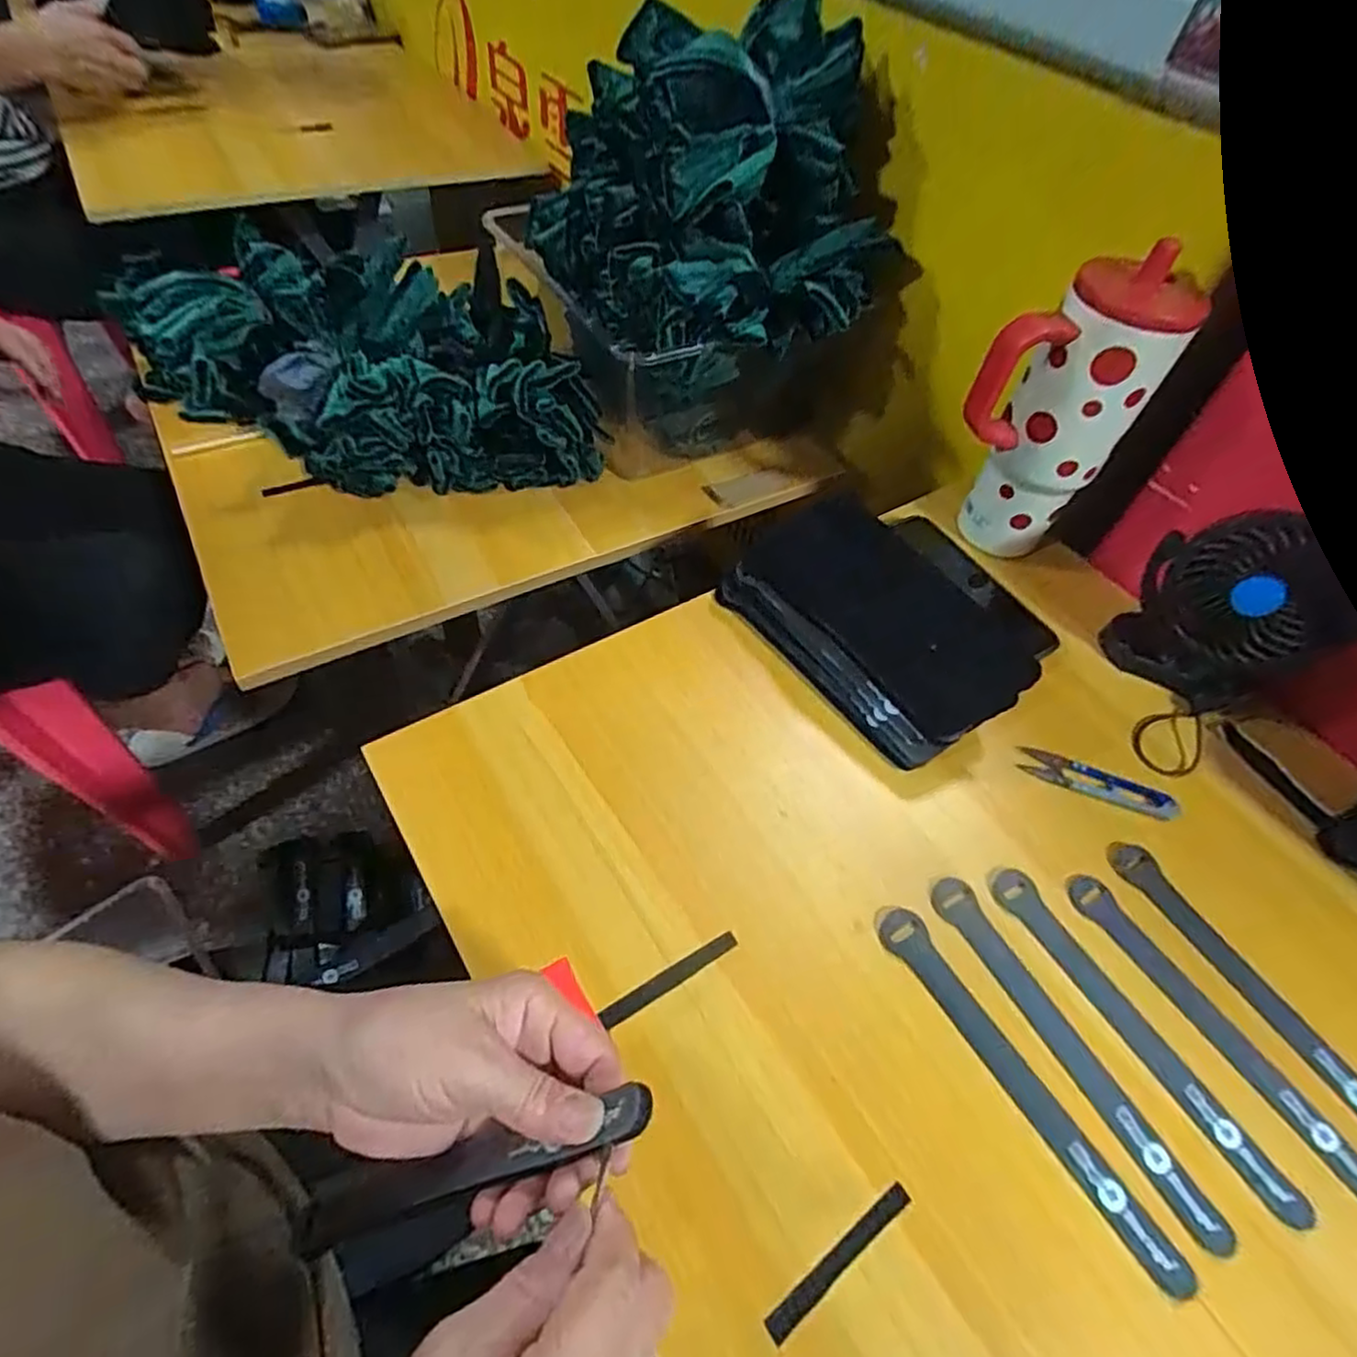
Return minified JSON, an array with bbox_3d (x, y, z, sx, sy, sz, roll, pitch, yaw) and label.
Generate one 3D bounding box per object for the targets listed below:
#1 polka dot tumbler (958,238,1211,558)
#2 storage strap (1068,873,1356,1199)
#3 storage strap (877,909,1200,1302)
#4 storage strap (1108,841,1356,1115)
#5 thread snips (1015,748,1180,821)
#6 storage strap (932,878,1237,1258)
[{"bbox_3d":[0.277,-0.192,0.531,0.105,0.205,0.097,33,57,18],"label":"polka dot tumbler"},{"bbox_3d":[0.297,0.192,0.387,0.024,0.009,0.194,-25,61,-23],"label":"storage strap"},{"bbox_3d":[0.176,0.206,0.362,0.023,0.009,0.194,-25,61,-23],"label":"storage strap"},{"bbox_3d":[0.331,0.178,0.403,0.027,0.009,0.196,-24,60,-22],"label":"storage strap"},{"bbox_3d":[0.280,0.069,0.472,0.100,0.004,0.025,20,54,8],"label":"thread snips"},{"bbox_3d":[0.204,0.195,0.375,0.024,0.008,0.193,-20,59,-20],"label":"storage strap"}]

